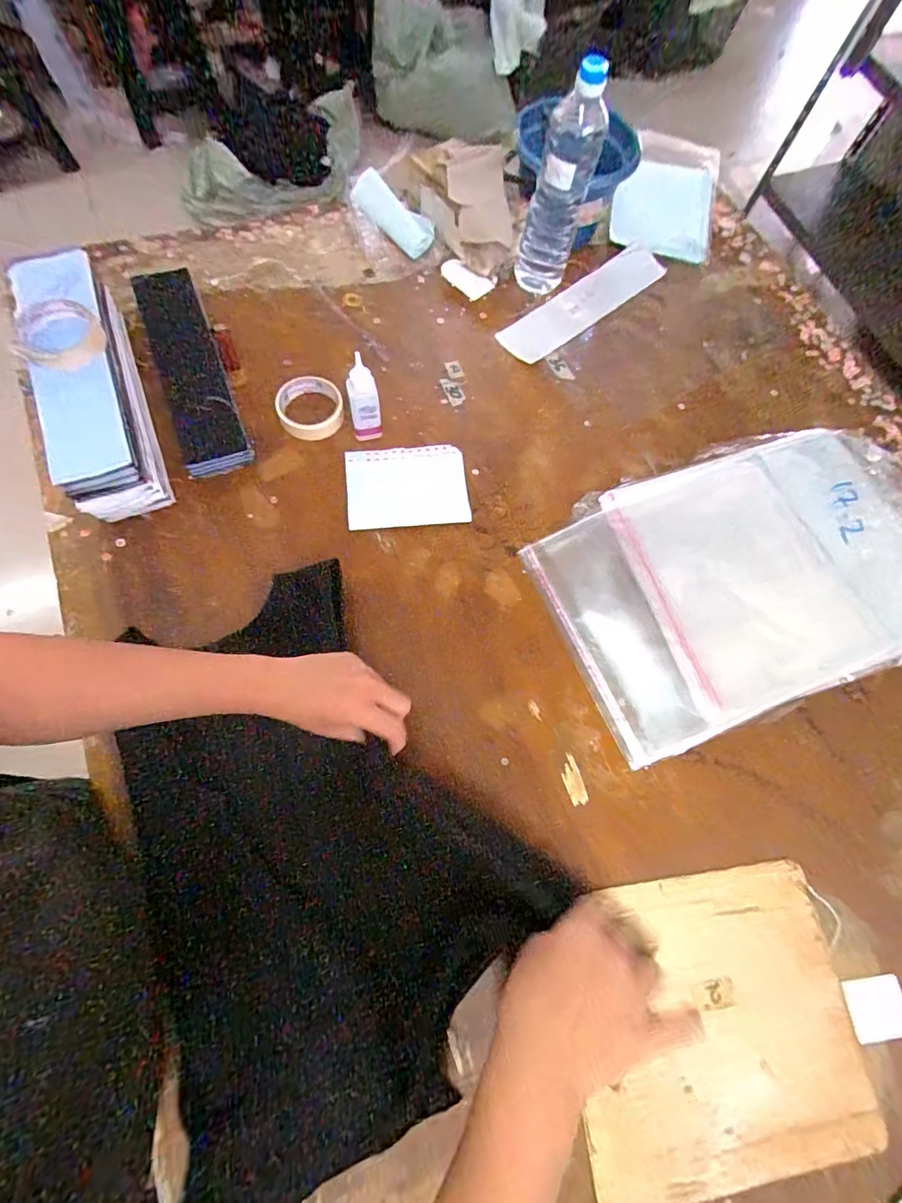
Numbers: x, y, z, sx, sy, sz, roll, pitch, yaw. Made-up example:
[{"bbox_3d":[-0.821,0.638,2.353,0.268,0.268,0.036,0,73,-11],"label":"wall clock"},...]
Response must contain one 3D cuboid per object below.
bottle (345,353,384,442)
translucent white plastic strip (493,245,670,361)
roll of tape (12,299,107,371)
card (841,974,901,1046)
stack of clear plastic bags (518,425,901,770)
[{"bbox_3d":[-0.115,-0.257,0.649,0.040,0.125,0.026,-11,72,-6],"label":"bottle"},{"bbox_3d":[0.220,-0.485,0.806,0.321,0.008,0.082,-39,80,-13],"label":"translucent white plastic strip"},{"bbox_3d":[-0.457,-0.311,0.578,0.091,0.031,0.091,1,71,-4],"label":"roll of tape"},{"bbox_3d":[0.437,0.417,0.507,0.064,0.004,0.053,-5,65,-5],"label":"card"},{"bbox_3d":[0.382,-0.038,0.637,0.494,0.035,0.330,-18,73,-9],"label":"stack of clear plastic bags"}]

